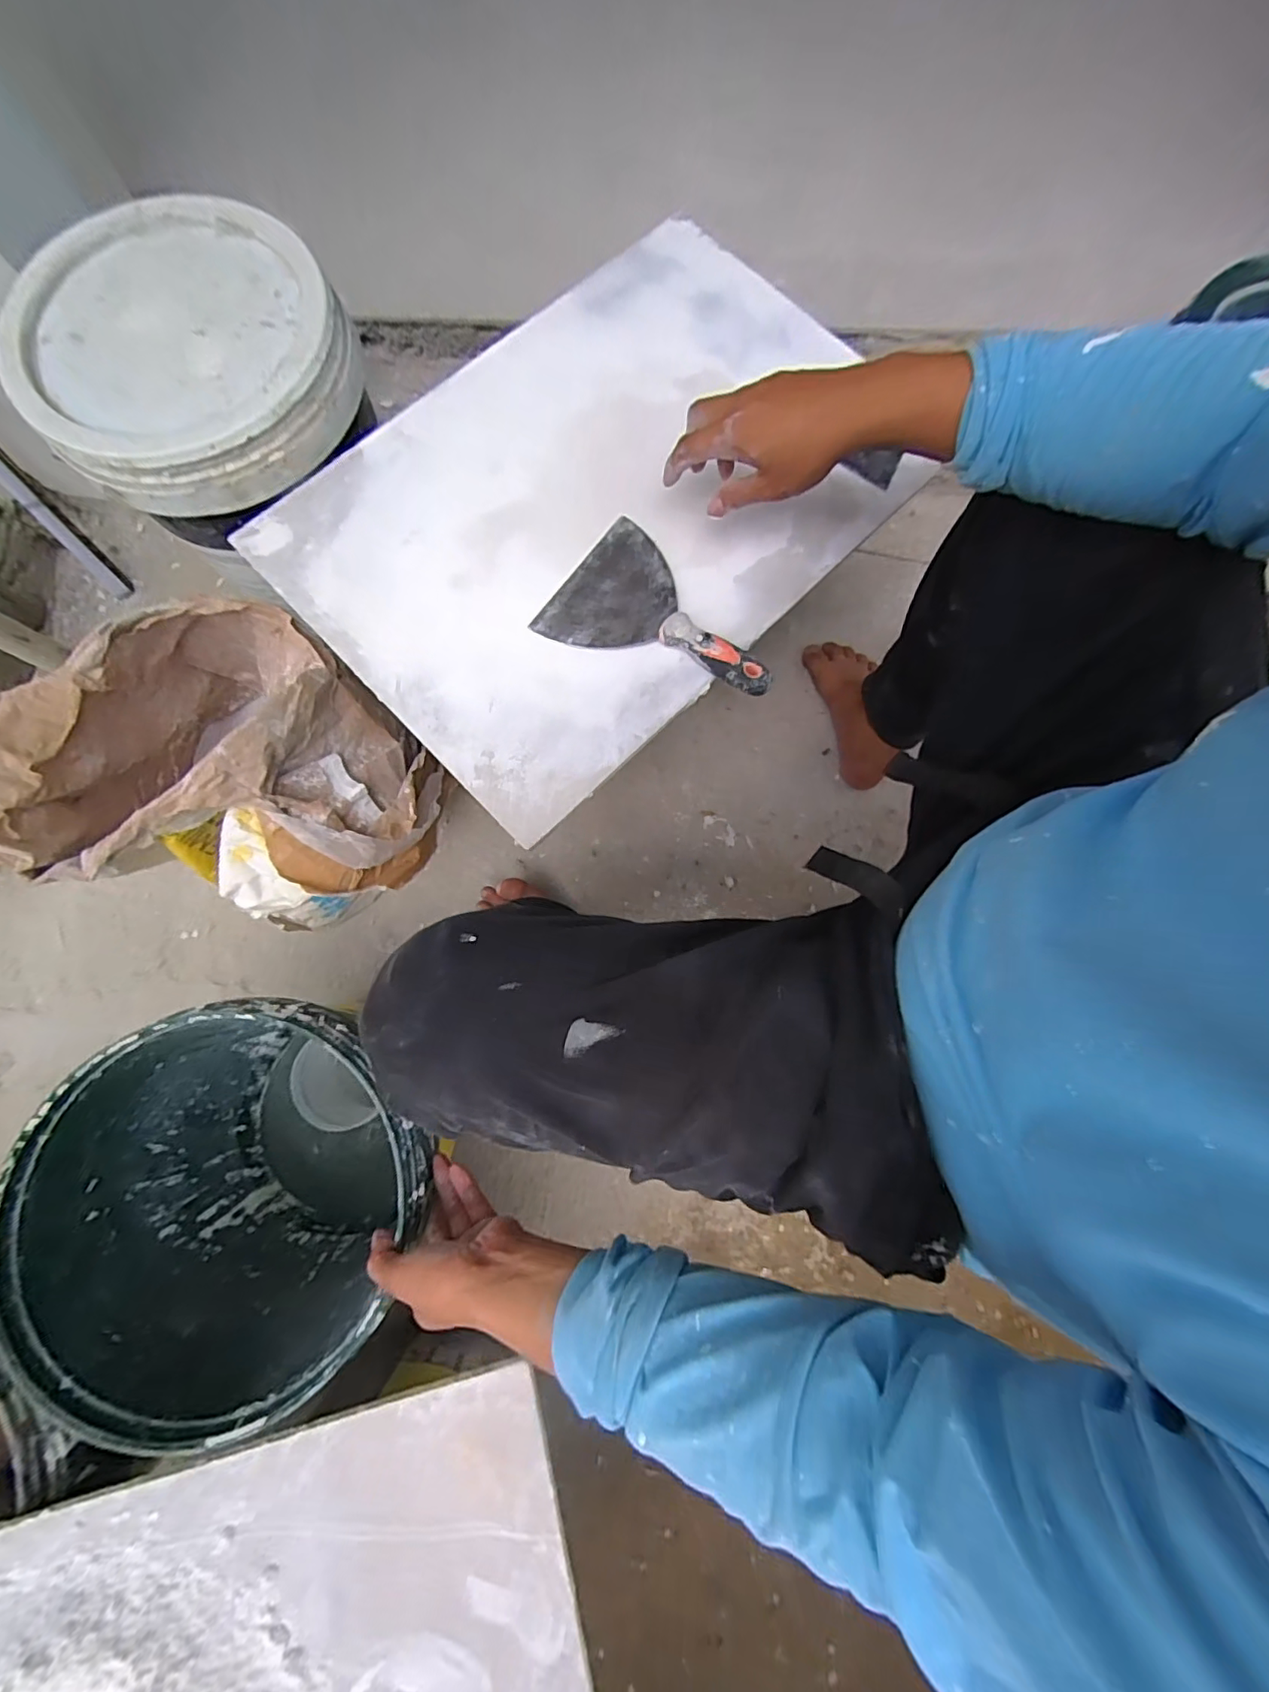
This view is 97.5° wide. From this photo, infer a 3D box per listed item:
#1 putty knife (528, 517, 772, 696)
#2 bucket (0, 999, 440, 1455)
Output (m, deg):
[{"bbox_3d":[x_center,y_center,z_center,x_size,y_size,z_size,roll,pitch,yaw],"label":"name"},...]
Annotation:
[{"bbox_3d":[0.028,-0.199,0.495,0.205,0.029,0.133,35,81,6],"label":"putty knife"},{"bbox_3d":[-0.335,0.310,0.579,0.301,0.307,0.306,0,79,-1],"label":"bucket"}]

